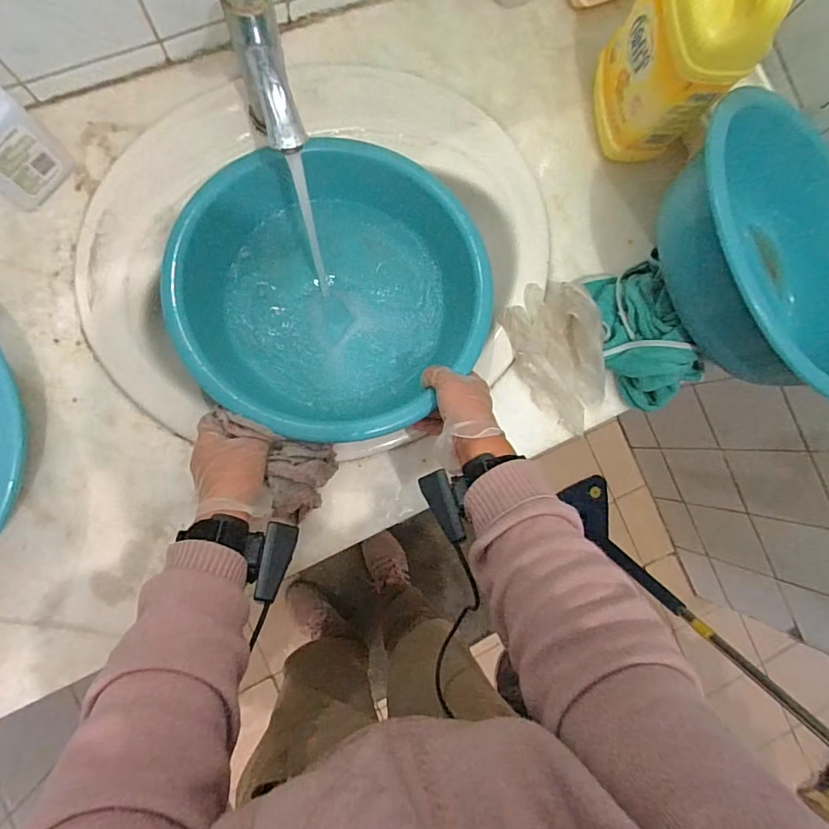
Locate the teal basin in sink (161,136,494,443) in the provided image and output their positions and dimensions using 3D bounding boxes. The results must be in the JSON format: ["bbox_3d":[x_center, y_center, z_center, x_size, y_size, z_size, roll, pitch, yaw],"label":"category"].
[{"bbox_3d":[-0.092,-0.141,0.574,0.321,0.121,0.333,0,86,-8],"label":"teal basin in sink"}]

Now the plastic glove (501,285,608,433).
[{"bbox_3d":[0.182,-0.071,0.595,0.107,0.043,0.188,-22,90,-8],"label":"plastic glove"}]

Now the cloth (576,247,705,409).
[{"bbox_3d":[0.281,-0.097,0.588,0.107,0.063,0.181,-24,90,-8],"label":"cloth"}]

